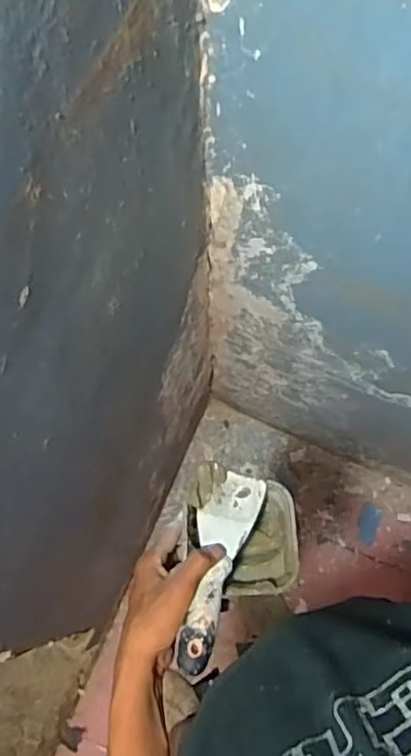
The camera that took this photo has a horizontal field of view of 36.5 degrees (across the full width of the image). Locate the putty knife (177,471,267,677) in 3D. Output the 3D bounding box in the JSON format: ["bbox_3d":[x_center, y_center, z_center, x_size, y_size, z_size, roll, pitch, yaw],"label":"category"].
[{"bbox_3d":[0.012,0.179,0.600,0.057,0.019,0.197,14,49,5],"label":"putty knife"}]

